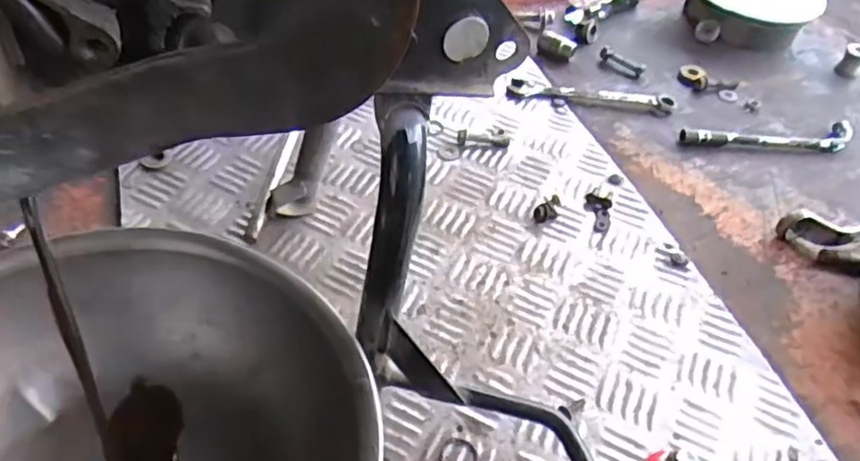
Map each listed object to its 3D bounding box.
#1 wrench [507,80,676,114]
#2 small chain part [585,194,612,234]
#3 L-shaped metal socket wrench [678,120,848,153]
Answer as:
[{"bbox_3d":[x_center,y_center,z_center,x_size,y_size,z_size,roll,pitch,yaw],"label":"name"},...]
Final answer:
[{"bbox_3d":[0.157,-0.131,0.635,0.161,0.010,0.024,6,48,-1],"label":"wrench"},{"bbox_3d":[0.136,-0.015,0.532,0.021,0.004,0.041,14,48,6],"label":"small chain part"},{"bbox_3d":[0.320,-0.087,0.613,0.172,0.015,0.034,-3,49,-9],"label":"L-shaped metal socket wrench"}]

